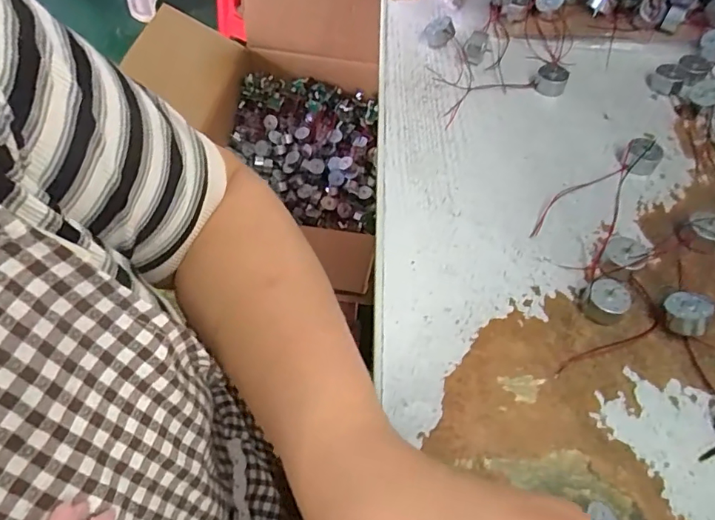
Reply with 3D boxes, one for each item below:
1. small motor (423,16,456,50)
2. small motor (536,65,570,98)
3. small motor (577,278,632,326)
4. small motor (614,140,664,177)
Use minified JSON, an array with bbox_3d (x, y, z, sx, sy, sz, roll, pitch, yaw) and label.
[{"bbox_3d":[0.069,-0.192,0.431,0.025,0.023,0.020,6,56,6],"label":"small motor"},{"bbox_3d":[0.152,-0.141,0.398,0.023,0.015,0.022,-1,56,2],"label":"small motor"},{"bbox_3d":[0.141,0.023,0.291,0.024,0.014,0.024,-1,56,2],"label":"small motor"},{"bbox_3d":[0.194,-0.072,0.351,0.026,0.019,0.023,33,63,22],"label":"small motor"}]

